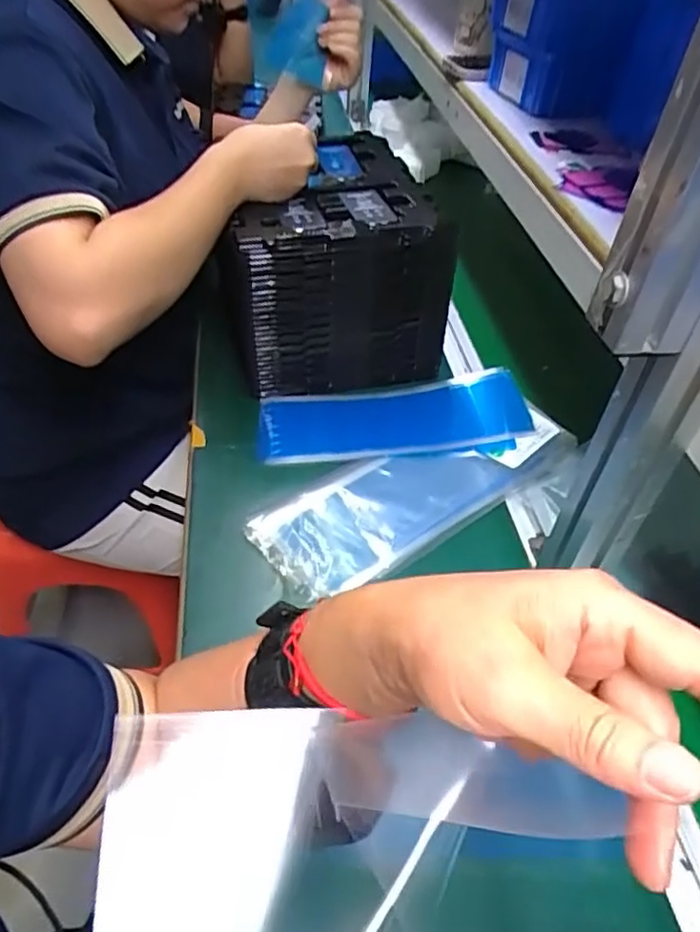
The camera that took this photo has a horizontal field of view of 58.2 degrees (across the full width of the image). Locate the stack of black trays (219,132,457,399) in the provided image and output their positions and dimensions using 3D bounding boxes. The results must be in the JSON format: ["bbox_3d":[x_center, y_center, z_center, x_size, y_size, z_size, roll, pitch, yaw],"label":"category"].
[{"bbox_3d":[-0.031,-0.238,0.730,0.229,0.176,0.253,-7,47,-13],"label":"stack of black trays"}]

